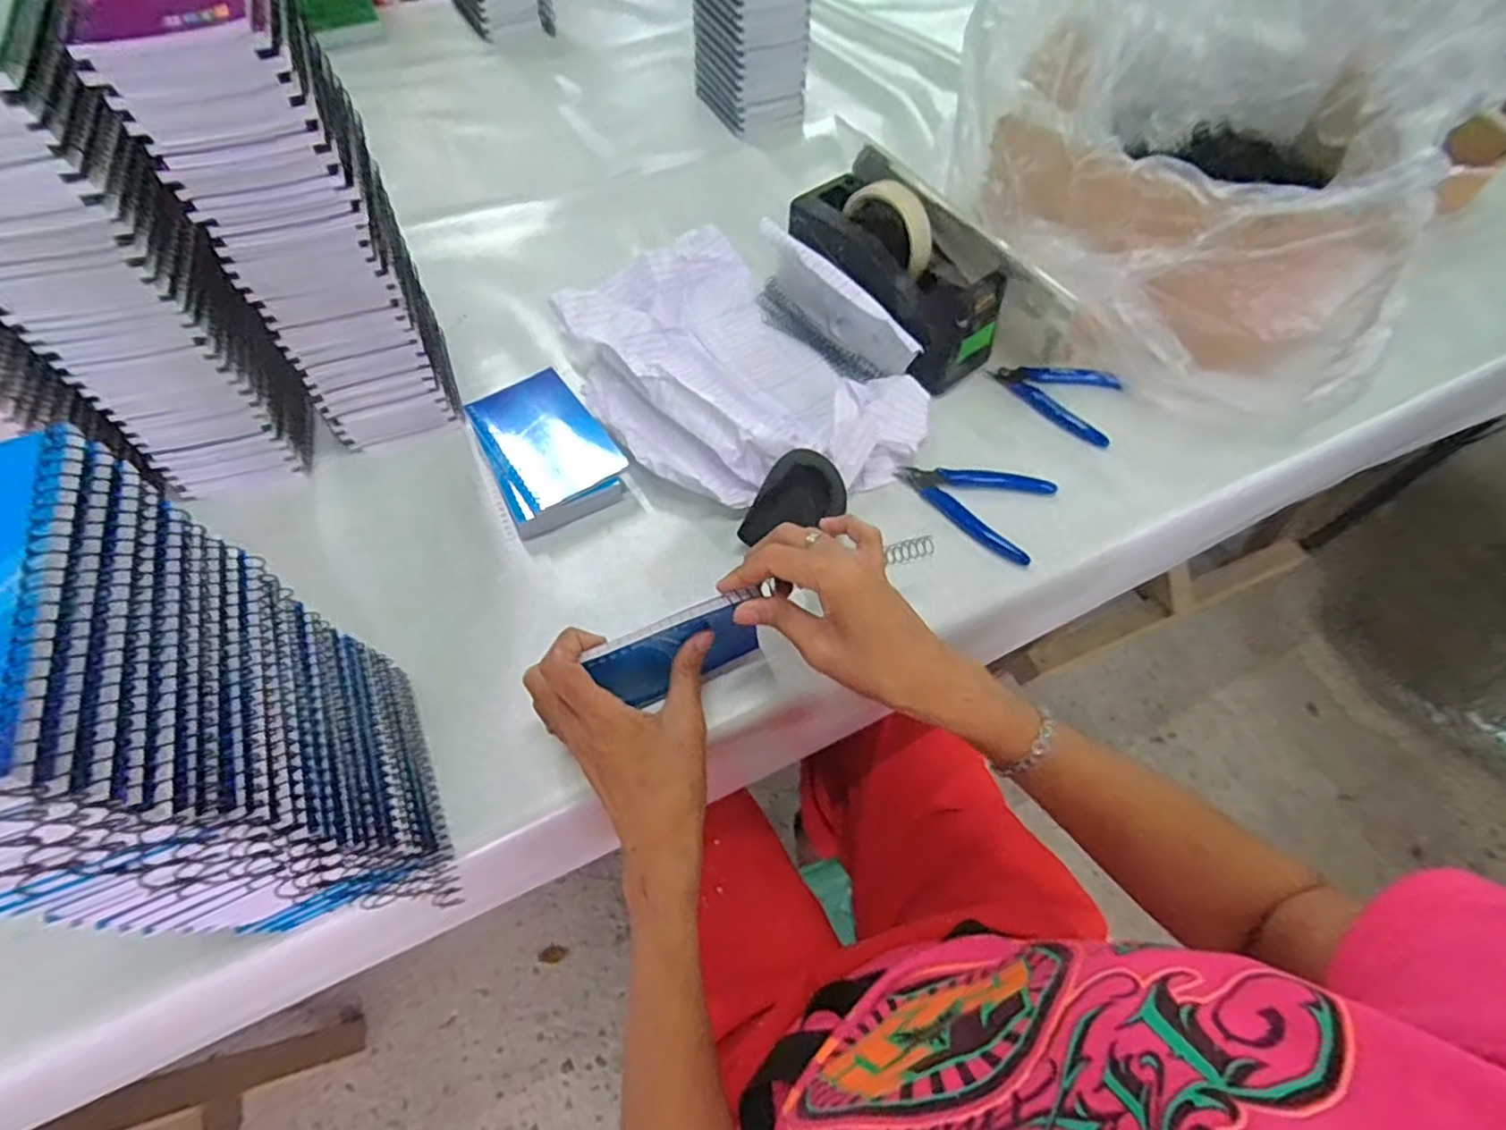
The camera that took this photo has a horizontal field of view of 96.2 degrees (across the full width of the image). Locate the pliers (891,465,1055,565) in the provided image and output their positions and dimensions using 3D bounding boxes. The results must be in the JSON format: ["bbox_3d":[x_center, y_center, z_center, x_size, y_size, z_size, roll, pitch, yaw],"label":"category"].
[{"bbox_3d":[0.177,-0.054,0.555,0.118,0.011,0.082,22,61,12],"label":"pliers"}]

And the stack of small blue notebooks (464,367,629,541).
[{"bbox_3d":[-0.167,-0.096,0.552,0.096,0.032,0.128,-26,63,-15],"label":"stack of small blue notebooks"}]

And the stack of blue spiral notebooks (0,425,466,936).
[{"bbox_3d":[-0.247,0.077,0.302,0.103,0.242,0.135,-19,61,-12],"label":"stack of blue spiral notebooks"}]

